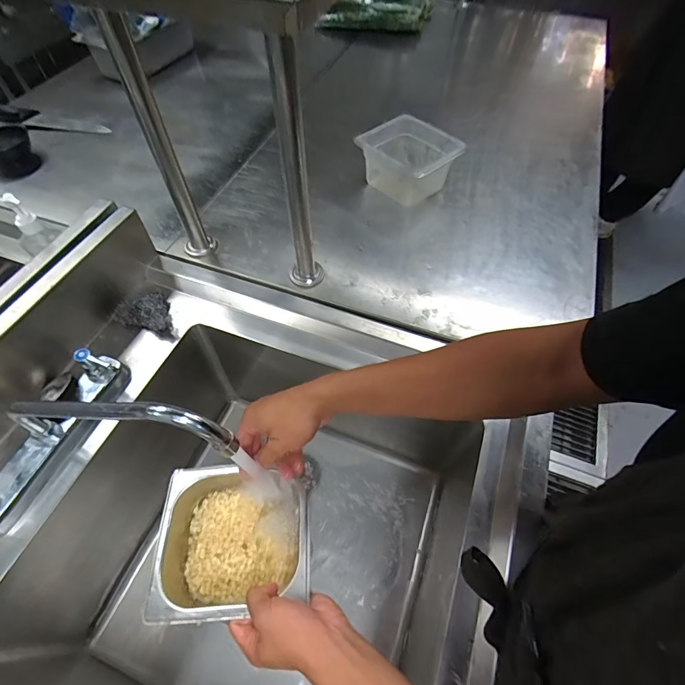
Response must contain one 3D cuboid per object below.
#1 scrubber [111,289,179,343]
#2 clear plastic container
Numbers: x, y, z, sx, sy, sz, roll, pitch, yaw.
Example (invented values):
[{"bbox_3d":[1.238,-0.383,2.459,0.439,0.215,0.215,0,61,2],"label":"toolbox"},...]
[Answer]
[{"bbox_3d":[-0.328,-0.051,0.686,0.104,0.052,0.071,13,58,9],"label":"scrubber"},{"bbox_3d":[0.134,-0.369,0.811,0.177,0.092,0.146,37,64,22],"label":"clear plastic container"}]

